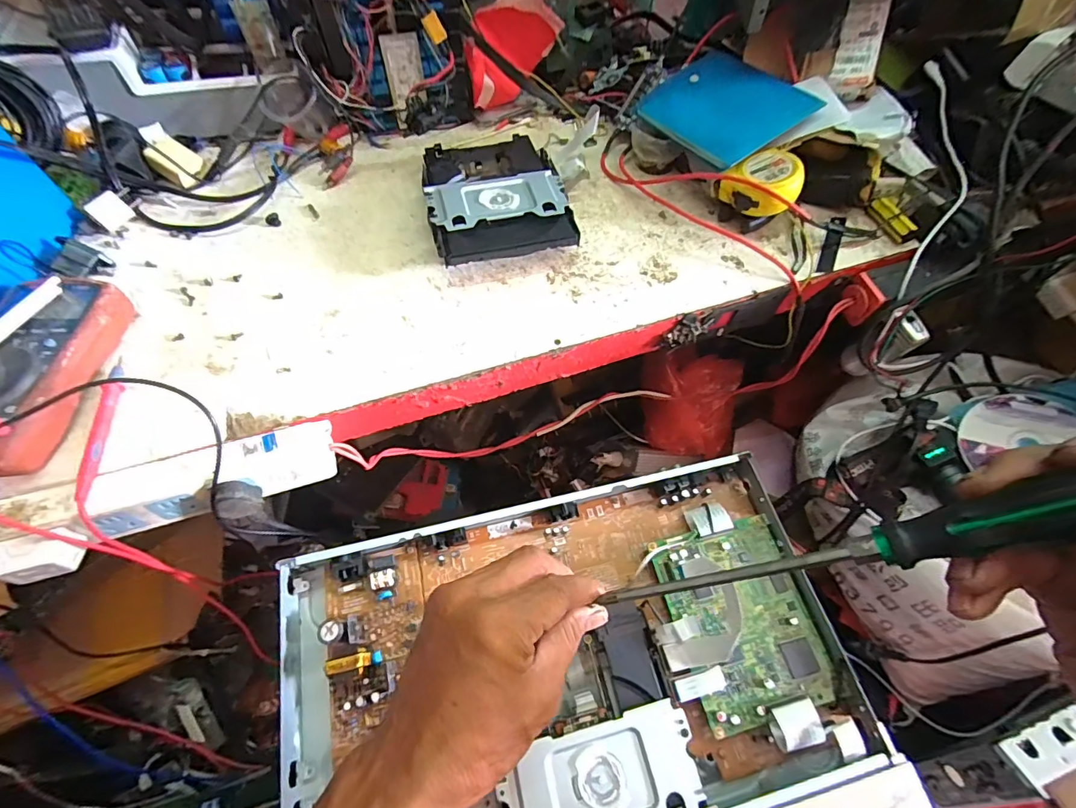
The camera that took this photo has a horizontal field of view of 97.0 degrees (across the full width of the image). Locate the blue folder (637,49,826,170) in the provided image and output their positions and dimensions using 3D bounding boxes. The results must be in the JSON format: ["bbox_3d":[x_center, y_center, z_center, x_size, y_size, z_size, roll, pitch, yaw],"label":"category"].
[{"bbox_3d":[0.200,-0.323,0.512,0.138,0.008,0.151,-36,65,-7],"label":"blue folder"}]

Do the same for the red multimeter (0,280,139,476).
[{"bbox_3d":[-0.386,-0.025,0.366,0.082,0.051,0.175,11,59,6],"label":"red multimeter"}]

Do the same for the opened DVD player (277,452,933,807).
[{"bbox_3d":[0.028,0.207,0.362,0.413,0.055,0.271,-12,60,-8],"label":"opened DVD player"}]

